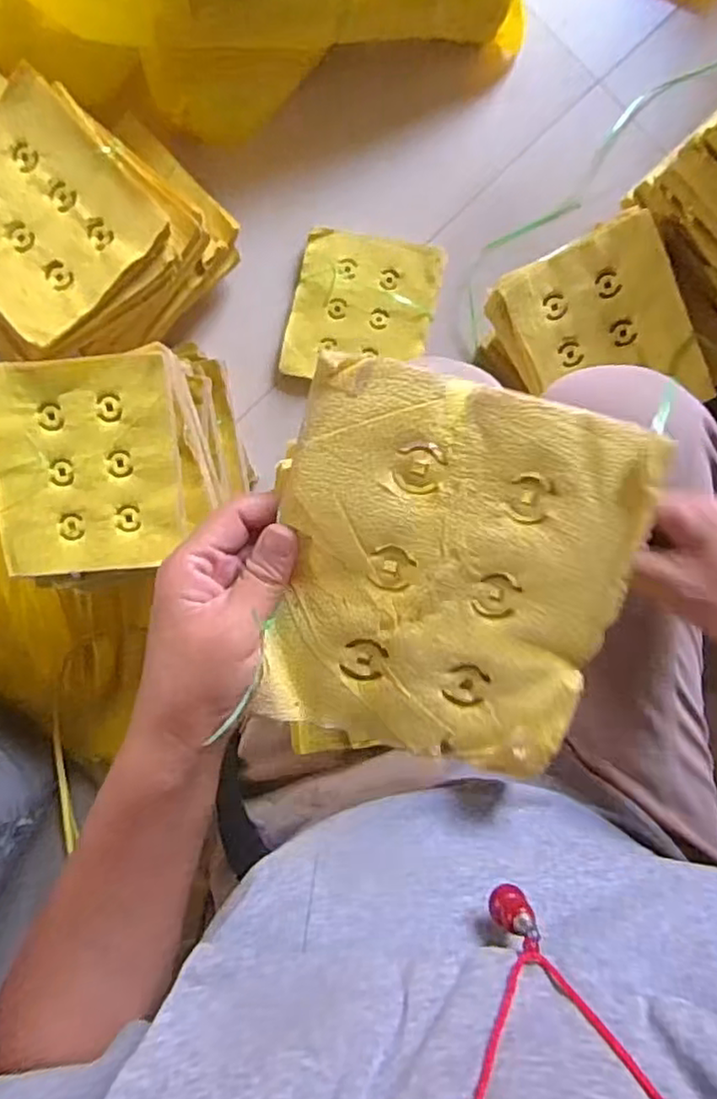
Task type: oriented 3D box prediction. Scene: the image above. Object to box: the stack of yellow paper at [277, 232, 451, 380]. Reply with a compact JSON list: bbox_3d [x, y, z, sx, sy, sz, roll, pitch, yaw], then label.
[{"bbox_3d":[0.005,-0.296,0.819,0.172,0.017,0.179,12,92,2],"label":"stack of yellow paper"}]

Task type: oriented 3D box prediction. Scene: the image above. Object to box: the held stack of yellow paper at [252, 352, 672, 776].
[{"bbox_3d":[0.041,0.017,0.321,0.163,0.012,0.189,12,106,-2],"label":"held stack of yellow paper"}]

